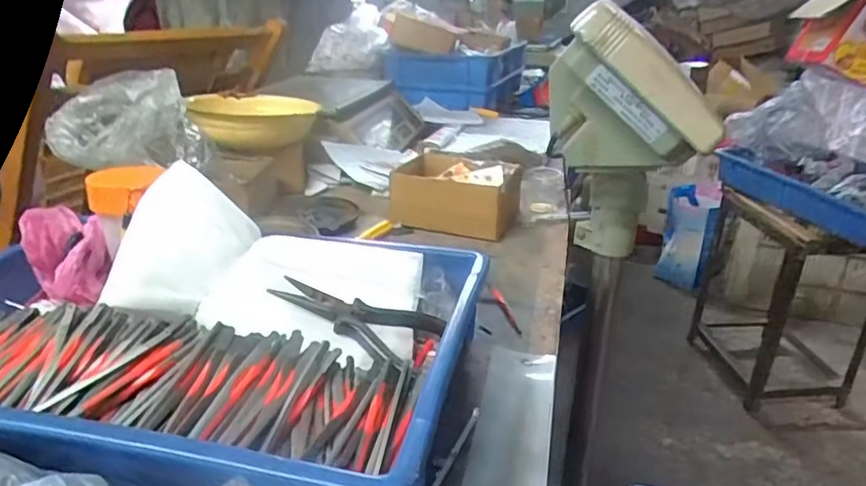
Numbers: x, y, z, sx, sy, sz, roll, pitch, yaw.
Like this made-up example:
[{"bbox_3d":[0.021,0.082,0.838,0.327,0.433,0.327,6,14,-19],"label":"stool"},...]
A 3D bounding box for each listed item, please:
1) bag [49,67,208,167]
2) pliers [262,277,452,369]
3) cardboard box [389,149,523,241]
[{"bbox_3d":[-0.358,-0.141,0.686,0.163,0.091,0.125,-10,26,-22],"label":"bag"},{"bbox_3d":[-0.062,0.057,0.480,0.127,0.015,0.073,26,27,13],"label":"pliers"},{"bbox_3d":[0.030,-0.063,0.760,0.157,0.068,0.118,10,26,19],"label":"cardboard box"}]

